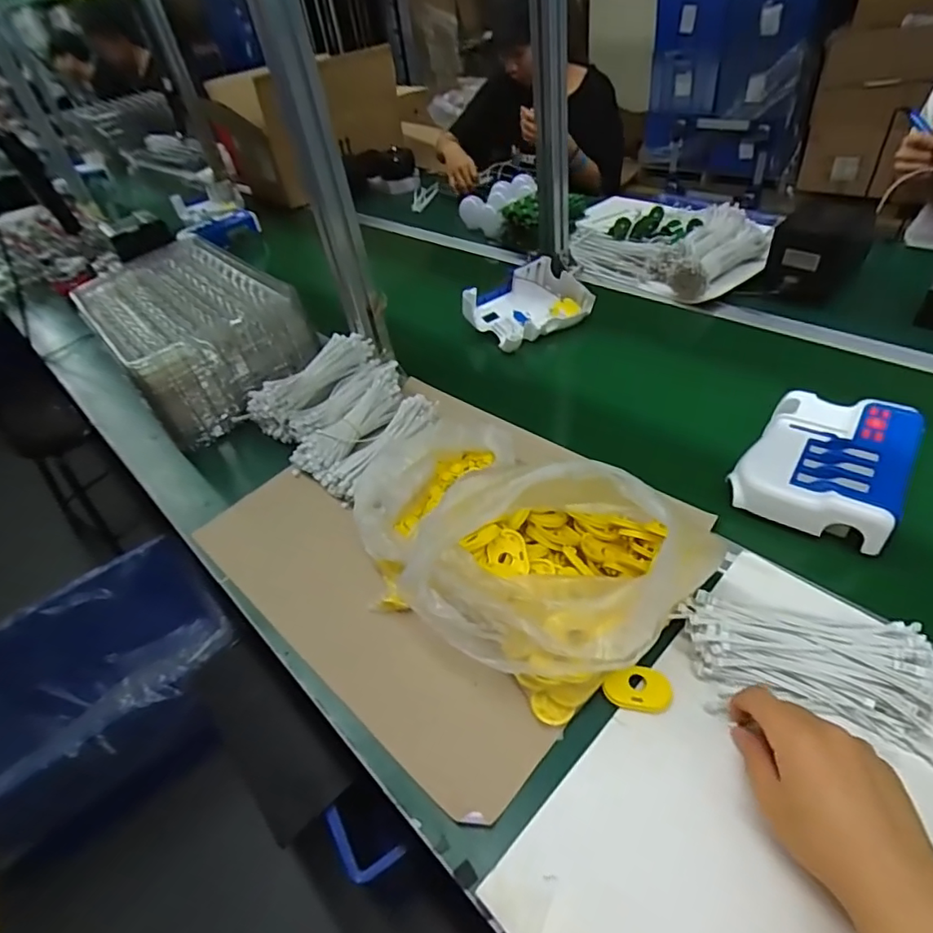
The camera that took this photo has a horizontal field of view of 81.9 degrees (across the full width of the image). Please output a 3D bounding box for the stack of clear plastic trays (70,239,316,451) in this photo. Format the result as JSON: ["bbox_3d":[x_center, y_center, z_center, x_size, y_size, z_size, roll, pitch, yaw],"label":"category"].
[{"bbox_3d":[-0.495,-0.265,0.962,0.264,0.136,0.540,-34,50,-24],"label":"stack of clear plastic trays"}]

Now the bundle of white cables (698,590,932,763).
[{"bbox_3d":[0.273,0.159,0.435,0.169,0.043,0.095,8,46,16],"label":"bundle of white cables"}]

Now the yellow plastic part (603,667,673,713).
[{"bbox_3d":[0.144,0.187,0.452,0.054,0.005,0.035,9,65,13],"label":"yellow plastic part"}]

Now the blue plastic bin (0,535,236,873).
[{"bbox_3d":[-0.765,0.487,1.167,0.541,0.298,0.449,-32,49,-23],"label":"blue plastic bin"}]

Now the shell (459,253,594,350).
[{"bbox_3d":[0.101,-0.276,0.922,0.199,0.076,0.150,-25,46,-17],"label":"shell"}]

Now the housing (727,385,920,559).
[{"bbox_3d":[0.378,-0.010,0.564,0.139,0.046,0.180,24,52,29],"label":"housing"}]

